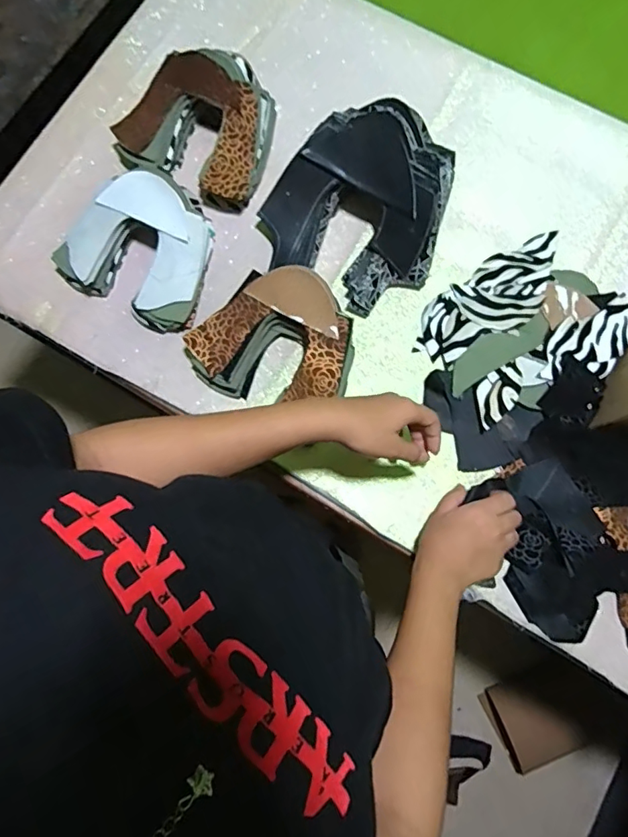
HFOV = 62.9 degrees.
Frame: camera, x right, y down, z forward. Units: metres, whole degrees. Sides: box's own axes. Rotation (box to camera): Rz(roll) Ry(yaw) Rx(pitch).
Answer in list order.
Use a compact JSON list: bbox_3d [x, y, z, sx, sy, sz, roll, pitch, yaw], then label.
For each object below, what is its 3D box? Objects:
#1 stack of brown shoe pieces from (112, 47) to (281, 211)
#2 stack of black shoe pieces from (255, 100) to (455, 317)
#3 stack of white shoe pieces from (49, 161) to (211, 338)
[{"bbox_3d":[-0.138,-0.362,0.617,0.180,0.088,0.157,24,80,5],"label":"stack of brown shoe pieces"},{"bbox_3d":[0.055,-0.256,0.589,0.205,0.092,0.222,25,80,5],"label":"stack of black shoe pieces"},{"bbox_3d":[-0.193,-0.204,0.596,0.163,0.081,0.160,28,80,6],"label":"stack of white shoe pieces"}]

